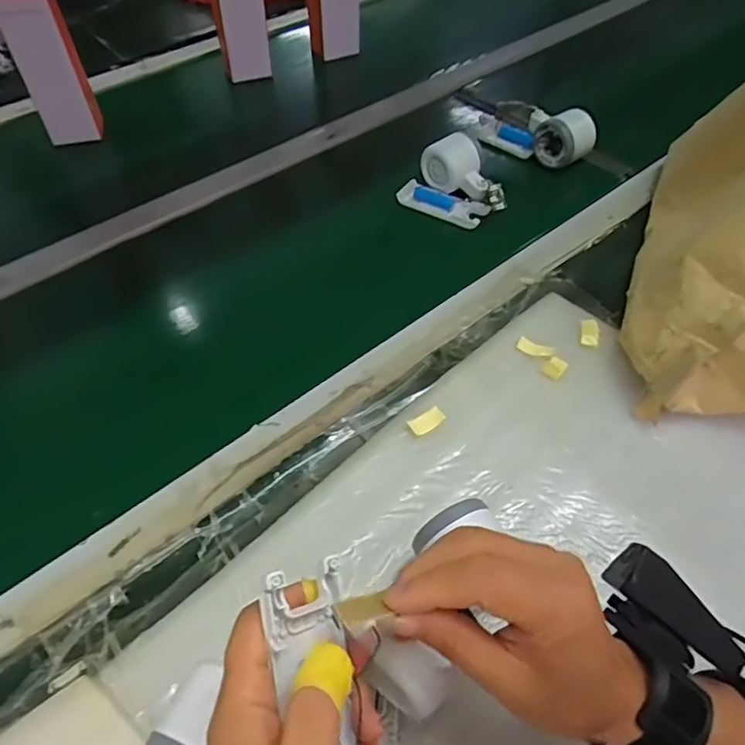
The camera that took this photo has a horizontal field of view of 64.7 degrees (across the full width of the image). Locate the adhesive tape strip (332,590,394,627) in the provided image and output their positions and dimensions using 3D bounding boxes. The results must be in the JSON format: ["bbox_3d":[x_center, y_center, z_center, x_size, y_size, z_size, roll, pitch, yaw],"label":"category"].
[{"bbox_3d":[-0.005,0.103,0.255,0.022,0.004,0.011,-14,53,-10],"label":"adhesive tape strip"}]

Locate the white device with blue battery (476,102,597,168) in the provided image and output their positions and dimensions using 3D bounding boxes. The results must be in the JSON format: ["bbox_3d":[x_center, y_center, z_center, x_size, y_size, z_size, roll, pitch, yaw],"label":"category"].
[{"bbox_3d":[0.203,-0.312,0.745,0.059,0.059,0.156,-31,58,-22],"label":"white device with blue battery"}]

